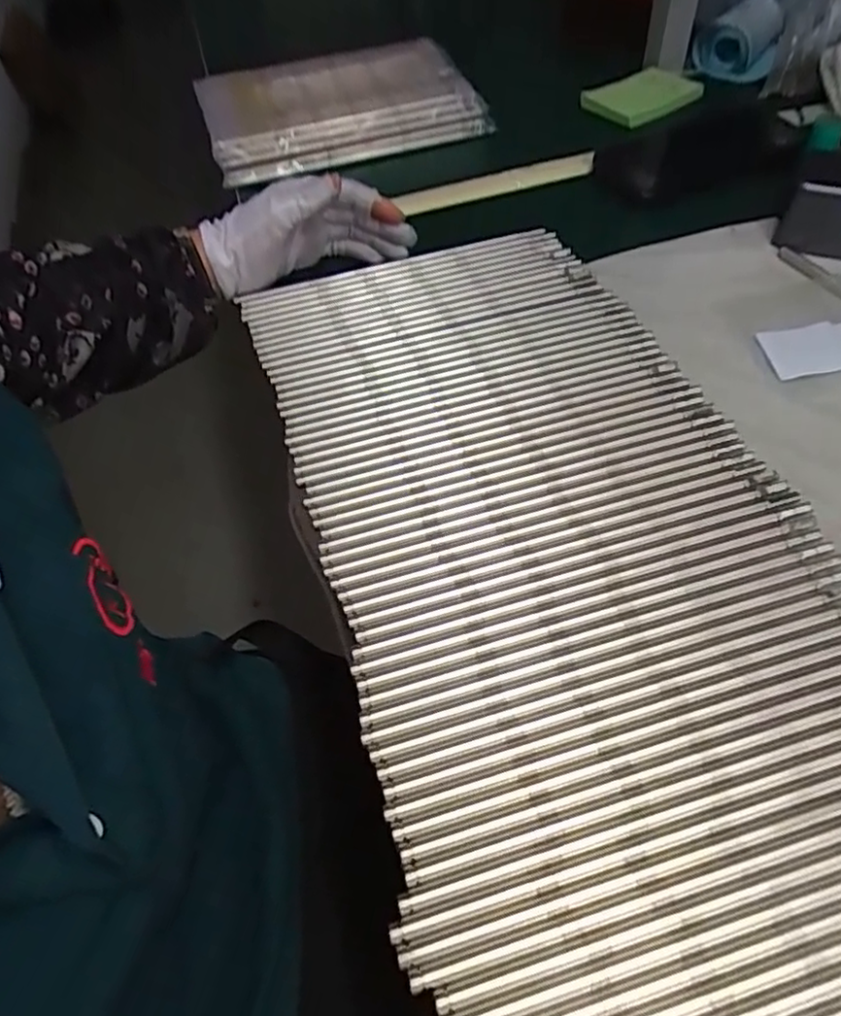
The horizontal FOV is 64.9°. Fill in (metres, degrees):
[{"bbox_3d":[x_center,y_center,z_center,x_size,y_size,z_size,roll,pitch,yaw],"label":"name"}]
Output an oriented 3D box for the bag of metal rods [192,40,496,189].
[{"bbox_3d":[-0.085,-0.395,0.640,0.243,0.027,0.188,-17,53,-8],"label":"bag of metal rods"}]

